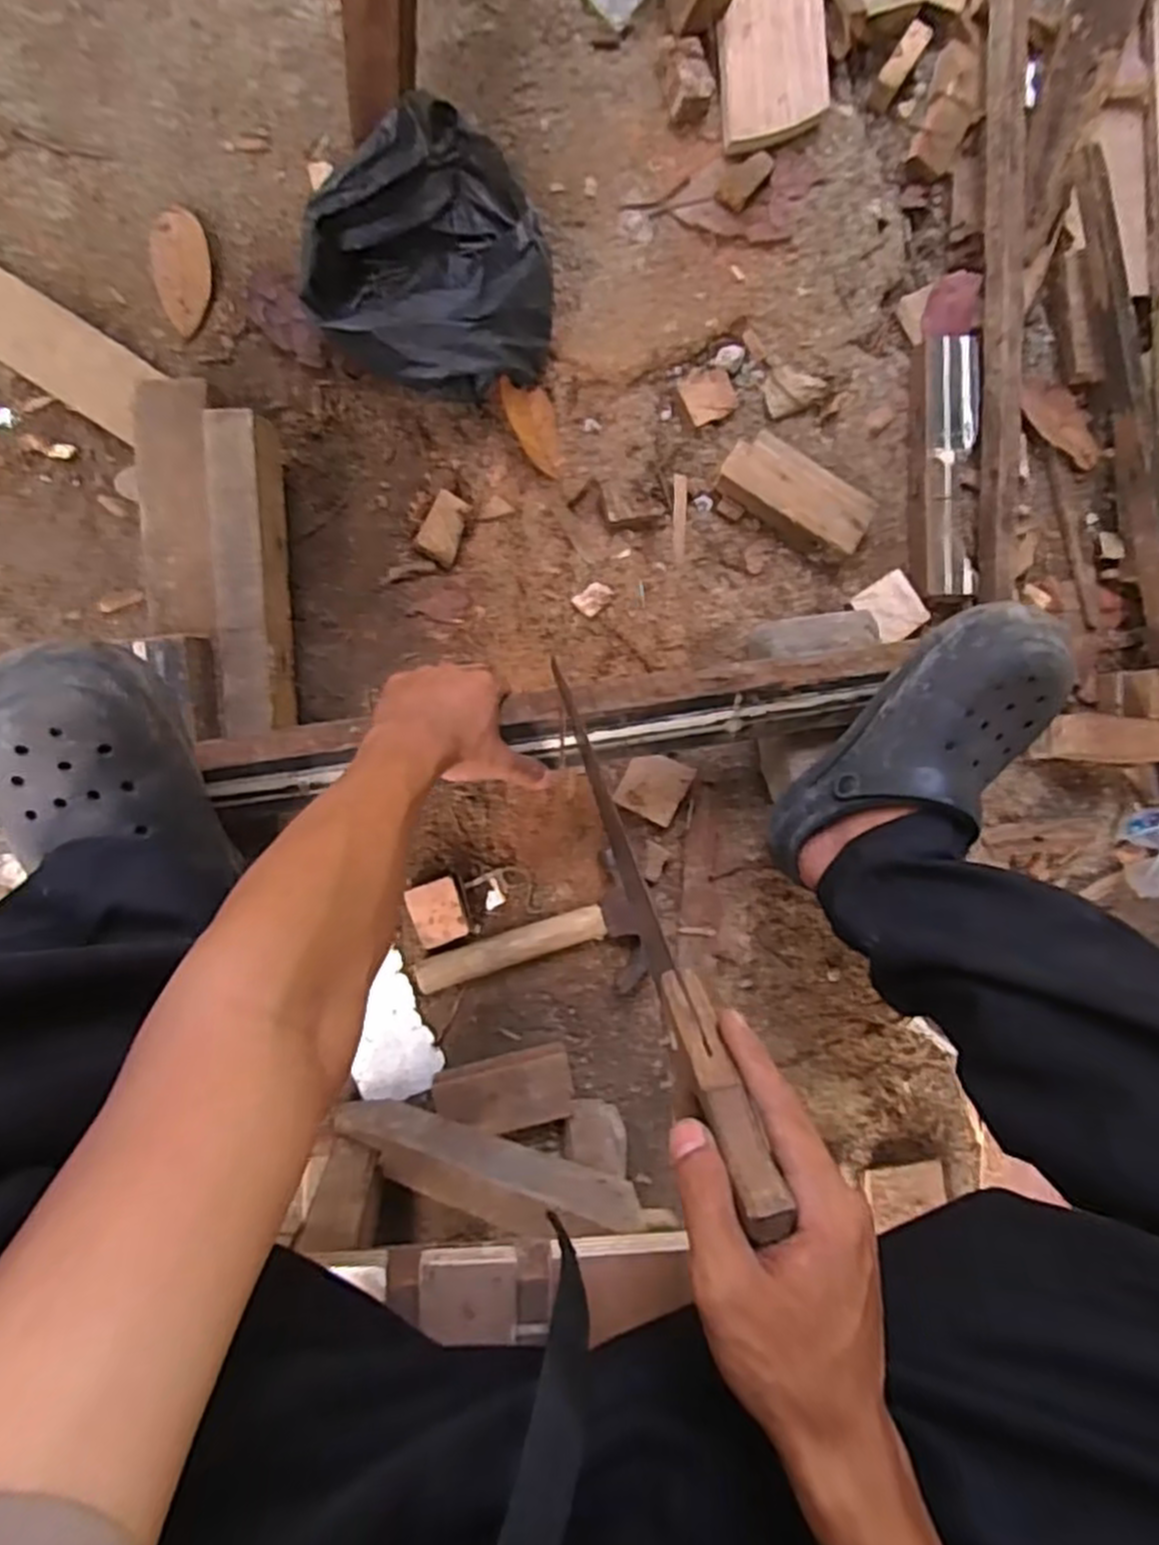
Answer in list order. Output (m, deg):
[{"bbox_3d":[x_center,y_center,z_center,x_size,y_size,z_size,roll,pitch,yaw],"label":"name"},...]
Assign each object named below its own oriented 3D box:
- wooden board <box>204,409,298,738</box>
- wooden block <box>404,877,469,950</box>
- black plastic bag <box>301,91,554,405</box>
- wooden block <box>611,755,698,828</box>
[{"bbox_3d":[-0.255,-0.149,0.607,0.052,0.059,0.238,-1,91,-10],"label":"wooden board"},{"bbox_3d":[-0.125,0.124,0.691,0.045,0.023,0.056,-17,93,-10],"label":"wooden block"},{"bbox_3d":[-0.114,-0.406,0.645,0.202,0.092,0.188,-40,97,-8],"label":"black plastic bag"},{"bbox_3d":[0.070,0.013,0.710,0.057,0.013,0.058,28,86,-9],"label":"wooden block"}]

